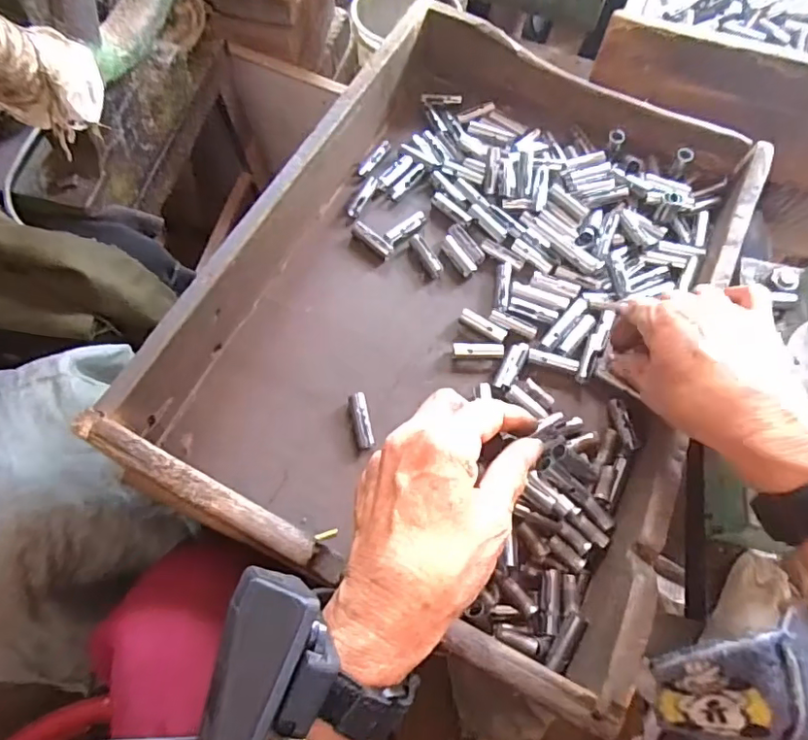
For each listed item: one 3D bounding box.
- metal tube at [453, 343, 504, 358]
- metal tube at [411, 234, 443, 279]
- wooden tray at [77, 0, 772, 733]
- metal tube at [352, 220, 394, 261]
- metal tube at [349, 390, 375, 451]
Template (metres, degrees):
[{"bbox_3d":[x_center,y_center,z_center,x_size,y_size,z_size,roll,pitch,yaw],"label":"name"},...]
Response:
[{"bbox_3d":[0.055,-0.014,0.403,0.037,0.007,0.010,2,66,-2],"label":"metal tube"},{"bbox_3d":[0.018,-0.091,0.440,0.011,0.009,0.040,-26,70,-14],"label":"metal tube"},{"bbox_3d":[0.058,-0.060,0.398,0.309,0.082,0.444,26,67,8],"label":"wooden tray"},{"bbox_3d":[-0.025,-0.103,0.434,0.040,0.011,0.012,39,69,14],"label":"metal tube"},{"bbox_3d":[-0.029,0.035,0.386,0.013,0.011,0.039,-12,83,-8],"label":"metal tube"}]

